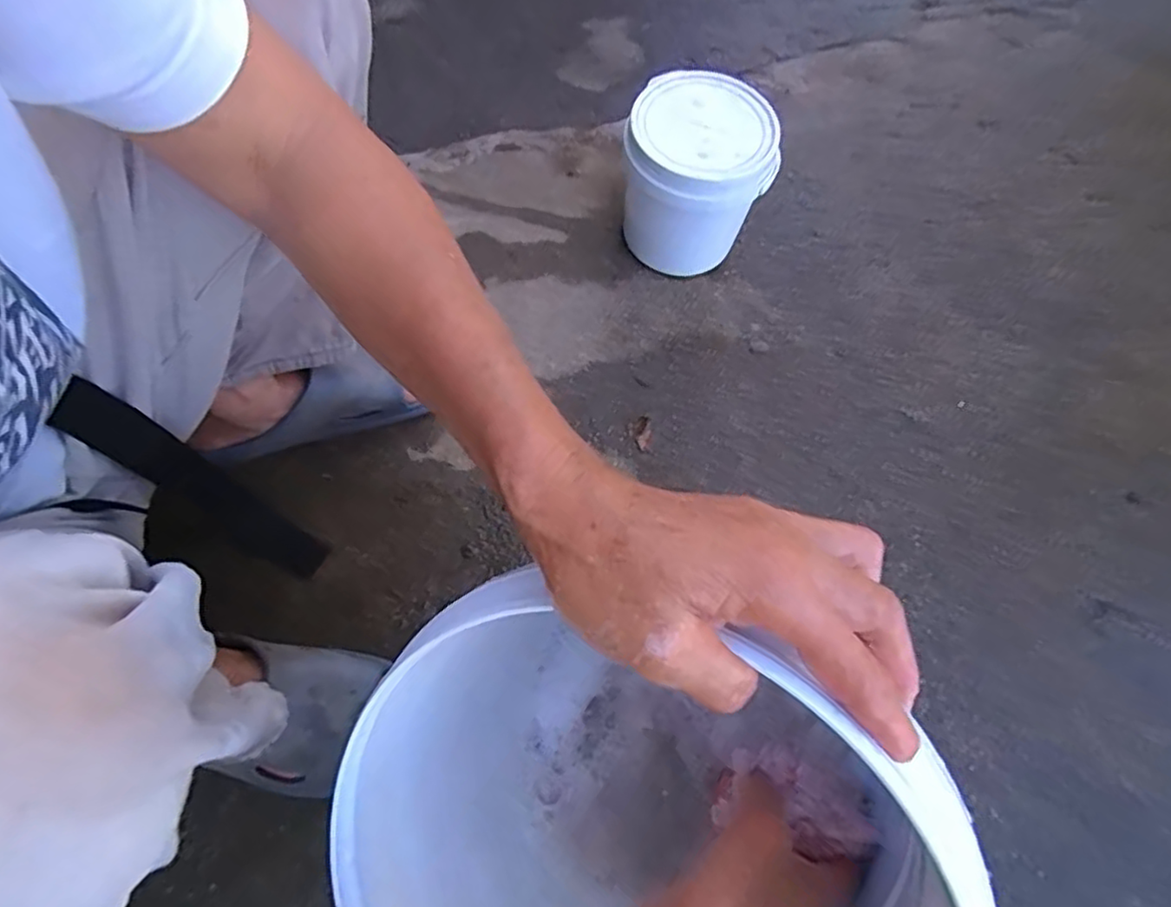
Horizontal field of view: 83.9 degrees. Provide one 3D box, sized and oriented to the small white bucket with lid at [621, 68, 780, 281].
[{"bbox_3d":[0.108,-0.270,0.660,0.134,0.148,0.133,2,68,0],"label":"small white bucket with lid"}]

